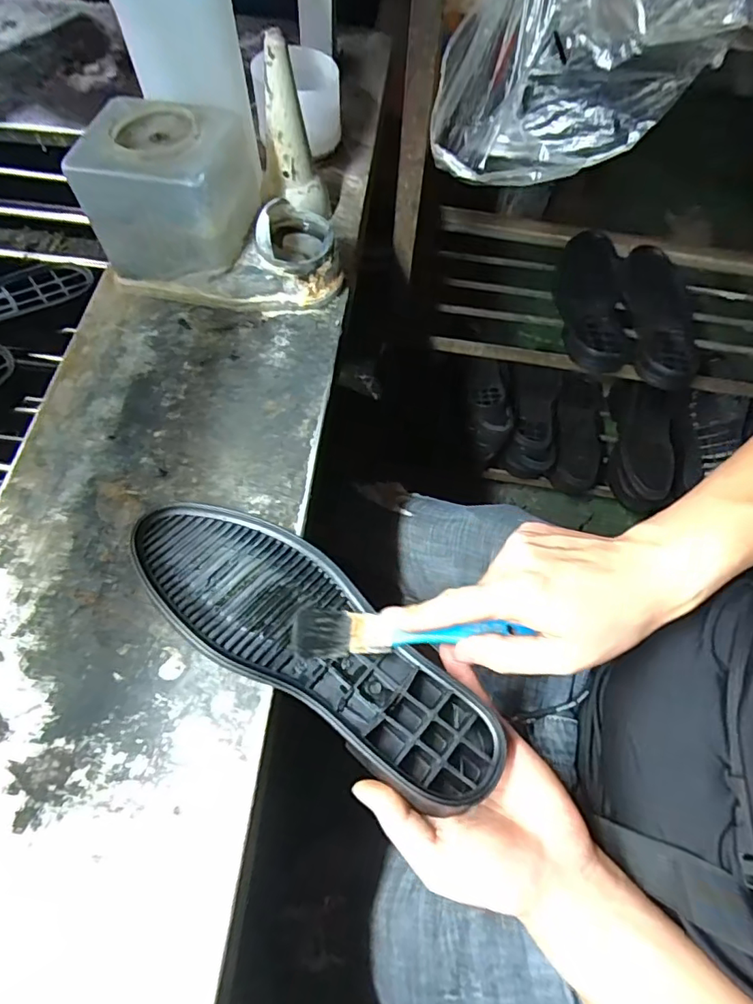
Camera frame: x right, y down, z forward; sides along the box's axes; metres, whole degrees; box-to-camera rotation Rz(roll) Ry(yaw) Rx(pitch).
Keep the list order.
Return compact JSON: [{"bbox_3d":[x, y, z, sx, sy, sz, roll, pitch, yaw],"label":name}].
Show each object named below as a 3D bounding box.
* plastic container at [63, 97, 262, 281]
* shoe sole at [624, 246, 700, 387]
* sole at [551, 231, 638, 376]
[{"bbox_3d":[-0.171,-0.257,0.446,0.116,0.118,0.102,11,65,3],"label":"plastic container"},{"bbox_3d":[0.446,-0.290,0.800,0.118,0.063,0.315,12,64,3],"label":"shoe sole"},{"bbox_3d":[0.340,-0.319,0.801,0.109,0.052,0.297,6,64,0],"label":"sole"}]

